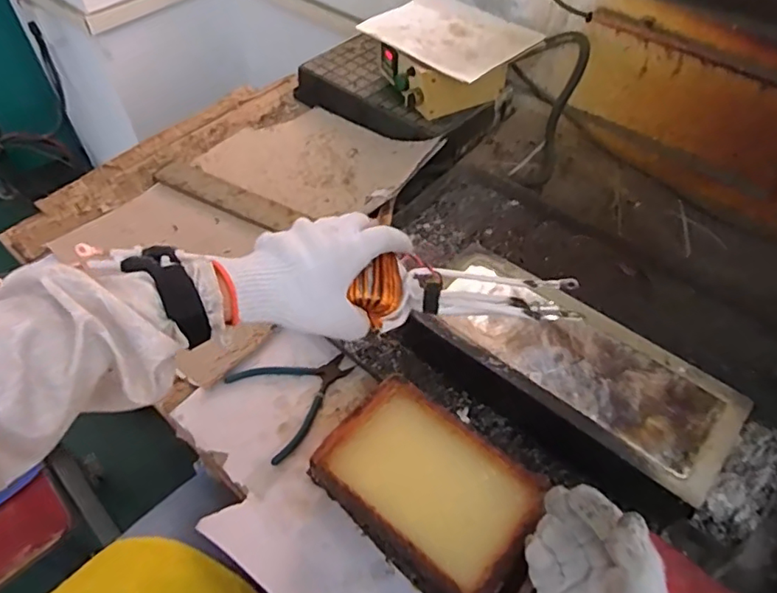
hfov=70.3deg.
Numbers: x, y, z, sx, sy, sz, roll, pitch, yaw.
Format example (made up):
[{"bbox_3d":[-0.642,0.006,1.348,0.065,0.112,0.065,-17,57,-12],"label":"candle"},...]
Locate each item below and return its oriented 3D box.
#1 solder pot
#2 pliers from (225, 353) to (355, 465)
[{"bbox_3d":[0.183,0.090,0.613,0.343,0.092,0.164,35,59,25],"label":"solder pot"},{"bbox_3d":[-0.102,0.111,0.642,0.131,0.006,0.122,-28,56,-20],"label":"pliers"}]

